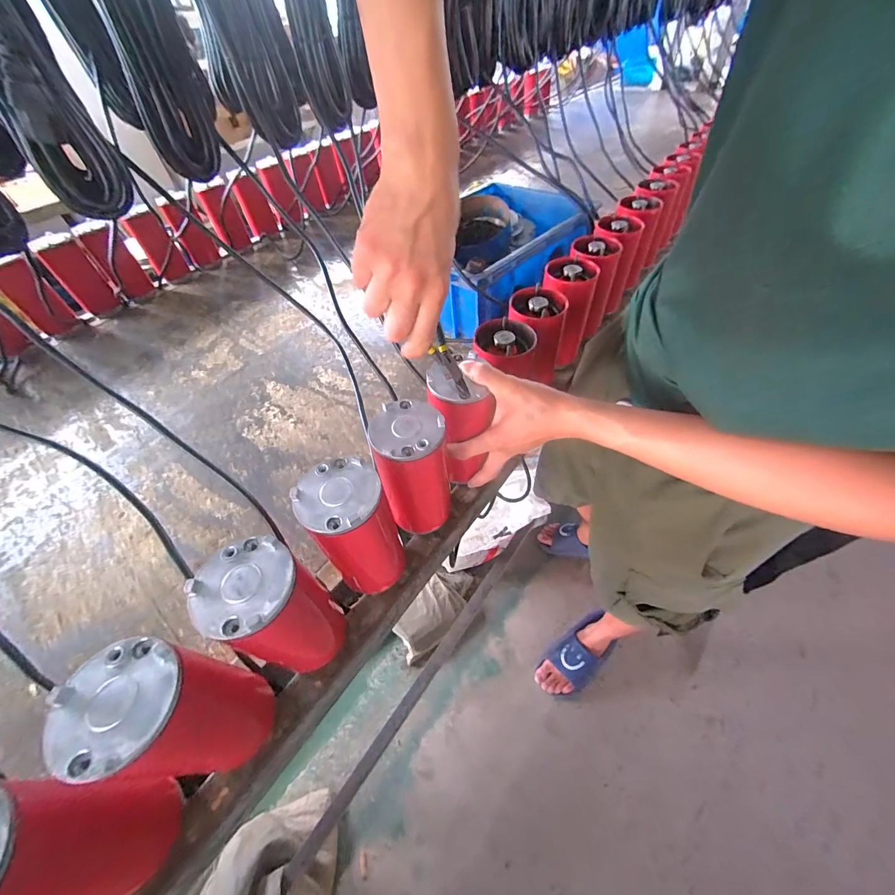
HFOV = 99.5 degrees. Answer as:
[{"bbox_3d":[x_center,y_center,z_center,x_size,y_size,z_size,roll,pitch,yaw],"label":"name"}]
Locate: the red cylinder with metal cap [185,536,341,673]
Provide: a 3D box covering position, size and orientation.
[{"bbox_3d":[-0.145,0.158,0.349,0.071,0.180,0.071,-3,50,4],"label":"red cylinder with metal cap"}]

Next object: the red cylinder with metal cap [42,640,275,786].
[{"bbox_3d":[-0.204,0.216,0.306,0.072,0.182,0.071,-3,50,4],"label":"red cylinder with metal cap"}]

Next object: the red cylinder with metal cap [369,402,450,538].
[{"bbox_3d":[-0.035,0.030,0.434,0.077,0.168,0.082,-20,51,-11],"label":"red cylinder with metal cap"}]

